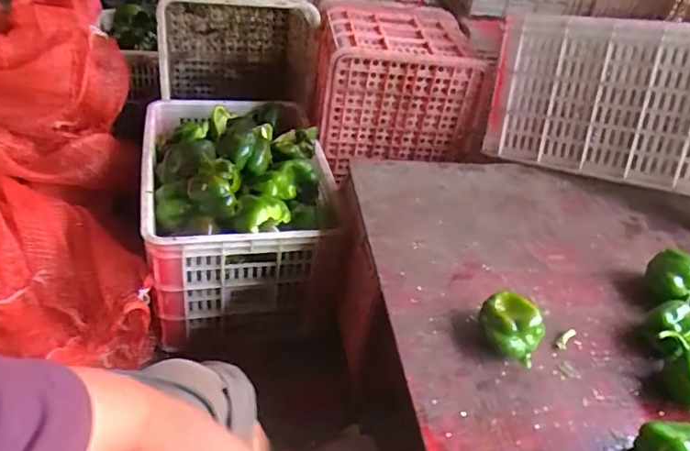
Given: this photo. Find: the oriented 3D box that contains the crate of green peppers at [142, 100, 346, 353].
[{"bbox_3d":[-0.234,-0.069,1.167,0.360,0.271,0.572,-2,39,-14],"label":"crate of green peppers"}]

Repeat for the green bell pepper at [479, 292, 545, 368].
[{"bbox_3d":[0.216,0.135,0.704,0.082,0.065,0.076,19,37,12],"label":"green bell pepper"}]

